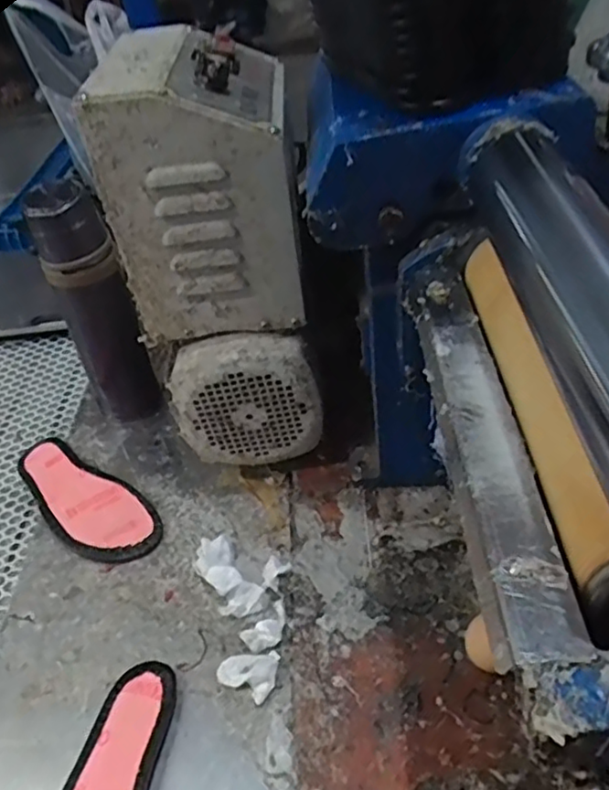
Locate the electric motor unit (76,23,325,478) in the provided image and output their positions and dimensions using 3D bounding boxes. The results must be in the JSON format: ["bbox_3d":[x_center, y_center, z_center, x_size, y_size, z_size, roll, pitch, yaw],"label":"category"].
[{"bbox_3d":[-0.073,-0.127,0.579,0.147,0.327,0.190,-5,42,3],"label":"electric motor unit"}]

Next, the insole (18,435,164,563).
[{"bbox_3d":[-0.232,0.099,0.653,0.216,0.017,0.077,28,50,32],"label":"insole"}]

